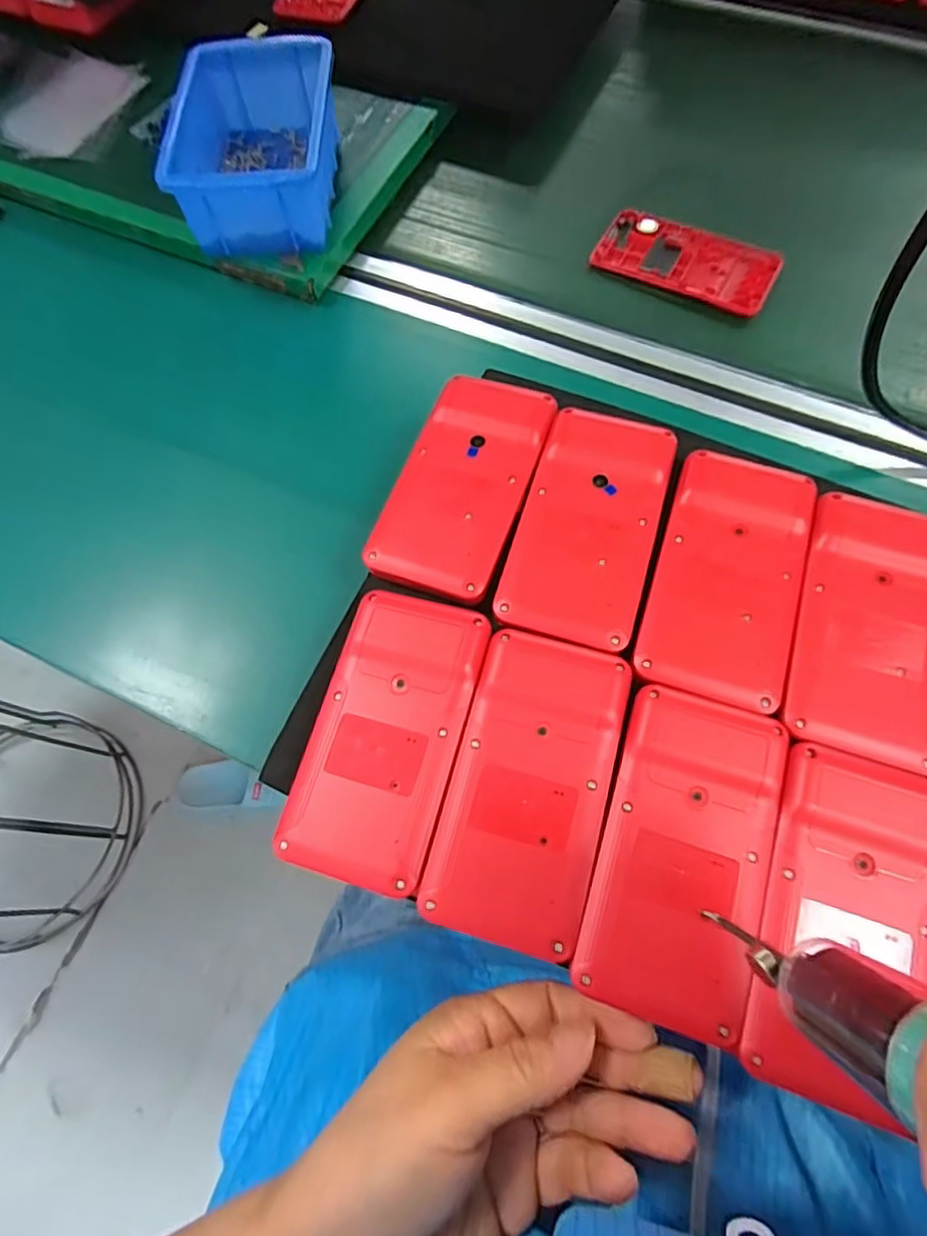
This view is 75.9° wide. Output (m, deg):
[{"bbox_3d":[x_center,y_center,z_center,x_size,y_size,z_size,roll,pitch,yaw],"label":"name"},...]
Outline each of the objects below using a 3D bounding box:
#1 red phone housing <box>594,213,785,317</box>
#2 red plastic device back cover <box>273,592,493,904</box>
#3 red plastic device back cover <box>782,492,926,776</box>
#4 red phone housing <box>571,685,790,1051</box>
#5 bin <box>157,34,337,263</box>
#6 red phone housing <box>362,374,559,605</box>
[{"bbox_3d":[0.153,-0.247,0.407,0.119,0.011,0.057,27,71,12],"label":"red phone housing"},{"bbox_3d":[-0.032,0.048,0.252,0.061,0.012,0.118,15,69,7],"label":"red plastic device back cover"},{"bbox_3d":[0.177,0.002,0.255,0.061,0.008,0.116,17,69,8],"label":"red plastic device back cover"},{"bbox_3d":[0.085,0.089,0.228,0.061,0.012,0.116,17,69,8],"label":"red phone housing"},{"bbox_3d":[-0.134,-0.316,0.397,0.095,0.049,0.146,0,67,1],"label":"bin"},{"bbox_3d":[0.000,-0.067,0.292,0.062,0.009,0.119,19,69,9],"label":"red phone housing"}]

